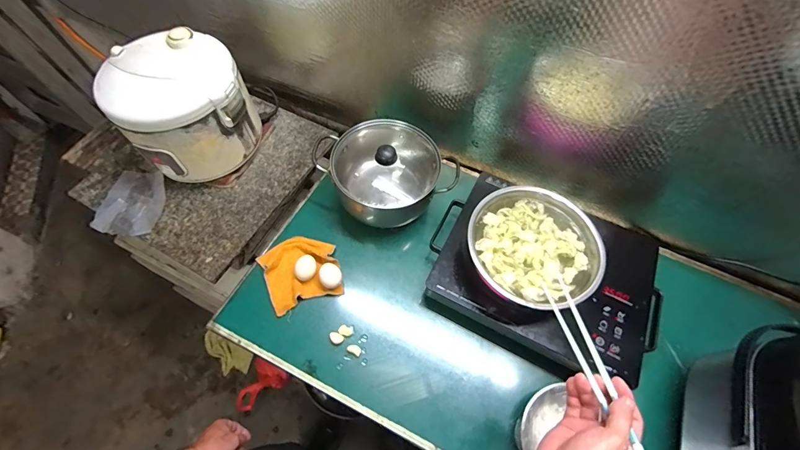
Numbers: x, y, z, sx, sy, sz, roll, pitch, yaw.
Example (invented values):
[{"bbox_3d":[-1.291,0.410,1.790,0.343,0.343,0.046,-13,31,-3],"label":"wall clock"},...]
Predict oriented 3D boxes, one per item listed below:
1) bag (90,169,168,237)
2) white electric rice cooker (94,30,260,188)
[{"bbox_3d":[-0.603,-0.053,0.801,0.137,0.031,0.149,5,61,-1],"label":"bag"},{"bbox_3d":[-0.451,-0.246,0.759,0.206,0.211,0.251,38,66,16],"label":"white electric rice cooker"}]

